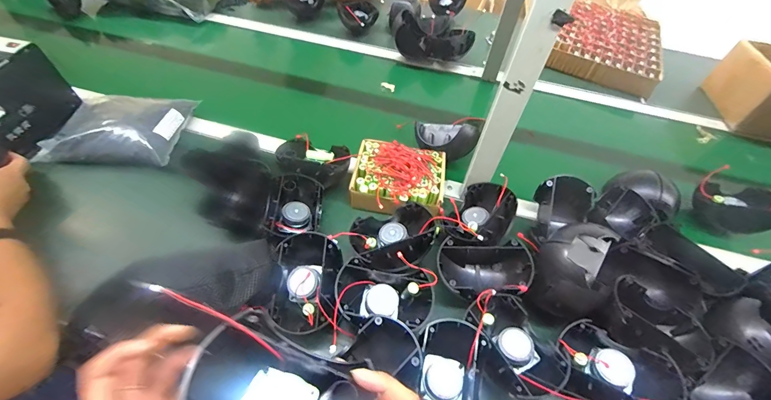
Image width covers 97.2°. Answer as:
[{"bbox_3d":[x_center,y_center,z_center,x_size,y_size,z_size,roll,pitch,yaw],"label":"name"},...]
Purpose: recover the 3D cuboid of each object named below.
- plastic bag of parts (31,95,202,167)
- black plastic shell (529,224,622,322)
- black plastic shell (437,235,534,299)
[{"bbox_3d":[-0.539,-0.147,0.700,0.241,0.064,0.177,3,52,-3],"label":"plastic bag of parts"},{"bbox_3d":[0.274,0.096,0.492,0.094,0.066,0.138,33,57,19],"label":"black plastic shell"},{"bbox_3d":[0.147,0.114,0.524,0.134,0.083,0.083,7,52,1],"label":"black plastic shell"}]

